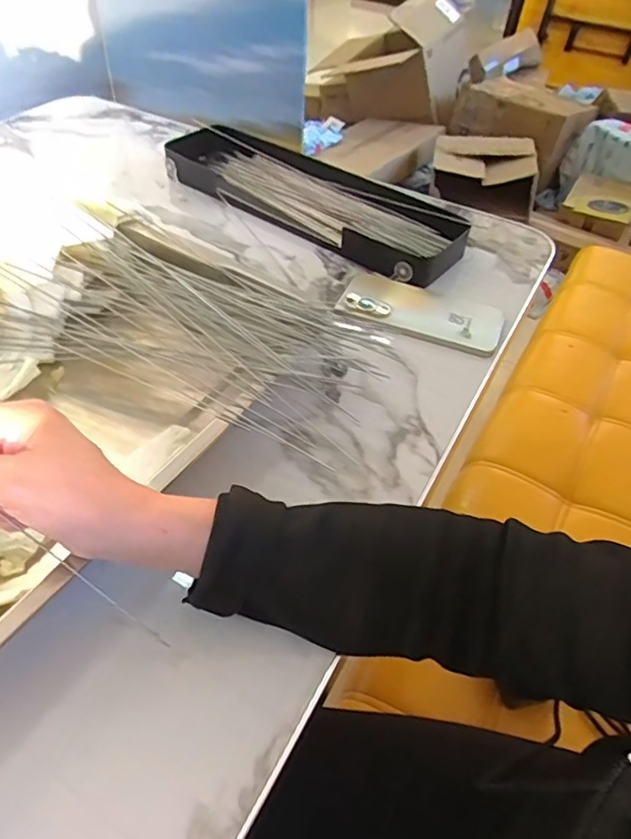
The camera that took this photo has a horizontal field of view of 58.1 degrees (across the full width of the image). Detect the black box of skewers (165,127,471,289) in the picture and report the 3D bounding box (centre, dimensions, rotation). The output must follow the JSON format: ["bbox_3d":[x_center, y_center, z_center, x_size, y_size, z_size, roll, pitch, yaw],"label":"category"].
[{"bbox_3d":[-0.012,-0.271,0.687,0.409,0.039,0.125,31,53,22],"label":"black box of skewers"}]

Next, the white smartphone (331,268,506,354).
[{"bbox_3d":[0.105,-0.109,0.566,0.156,0.009,0.085,21,50,14],"label":"white smartphone"}]

